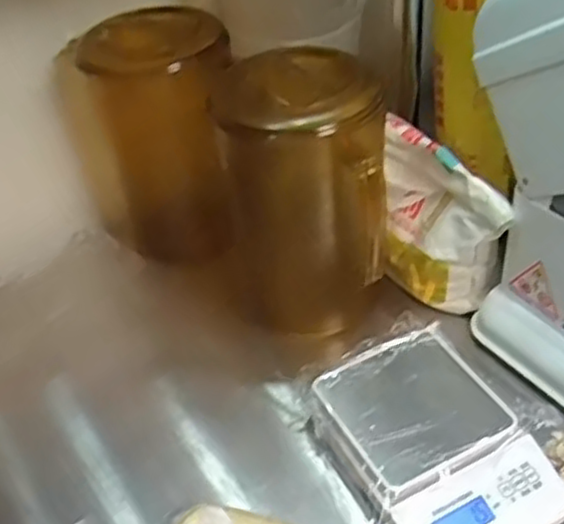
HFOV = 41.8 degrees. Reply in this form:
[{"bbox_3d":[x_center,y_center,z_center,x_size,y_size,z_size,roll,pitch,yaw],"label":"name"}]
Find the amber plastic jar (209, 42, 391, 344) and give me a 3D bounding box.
[{"bbox_3d":[0.032,-0.065,0.822,0.171,0.299,0.158,6,42,12],"label":"amber plastic jar"}]

